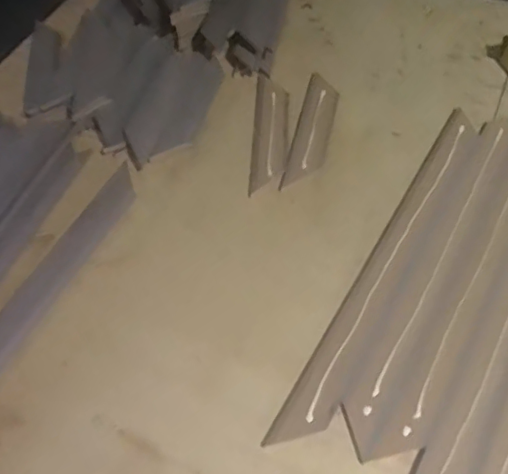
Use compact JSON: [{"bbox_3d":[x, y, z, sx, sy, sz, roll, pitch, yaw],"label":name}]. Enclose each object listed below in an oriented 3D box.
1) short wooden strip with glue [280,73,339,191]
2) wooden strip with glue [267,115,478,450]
[{"bbox_3d":[0.082,-0.144,0.758,0.044,0.005,0.198,11,58,10],"label":"short wooden strip with glue"},{"bbox_3d":[0.162,0.024,0.651,0.048,0.008,0.484,26,62,19],"label":"wooden strip with glue"}]

